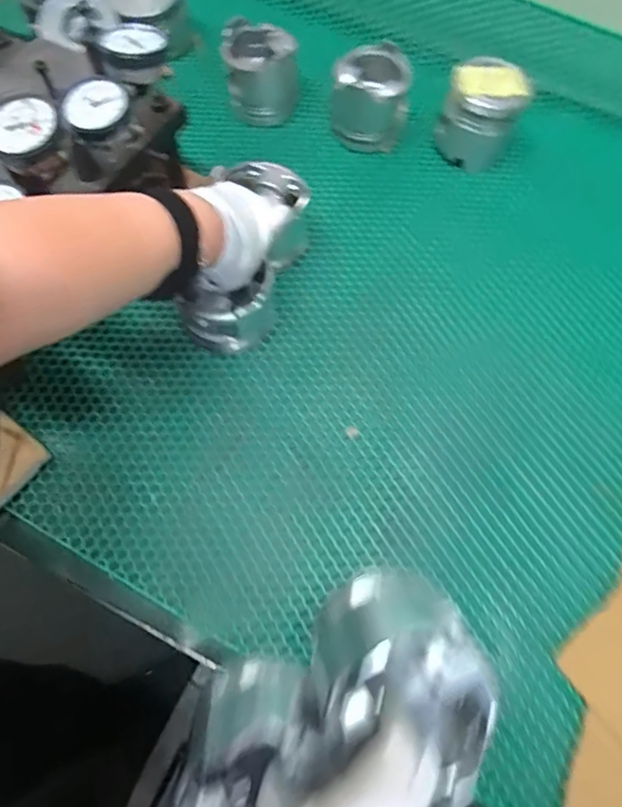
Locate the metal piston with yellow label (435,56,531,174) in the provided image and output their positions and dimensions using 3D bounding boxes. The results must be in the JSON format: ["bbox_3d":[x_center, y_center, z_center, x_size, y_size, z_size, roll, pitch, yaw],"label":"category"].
[{"bbox_3d":[0.211,-0.364,0.659,0.100,0.095,0.089,27,67,9],"label":"metal piston with yellow label"}]

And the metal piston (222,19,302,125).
[{"bbox_3d":[-0.069,-0.424,0.679,0.099,0.090,0.092,-7,66,-6],"label":"metal piston"}]

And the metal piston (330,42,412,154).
[{"bbox_3d":[0.073,-0.393,0.678,0.097,0.093,0.091,4,65,-1],"label":"metal piston"}]

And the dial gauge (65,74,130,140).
[{"bbox_3d":[-0.173,-0.240,0.420,0.050,0.017,0.050,-22,71,-12],"label":"dial gauge"}]

